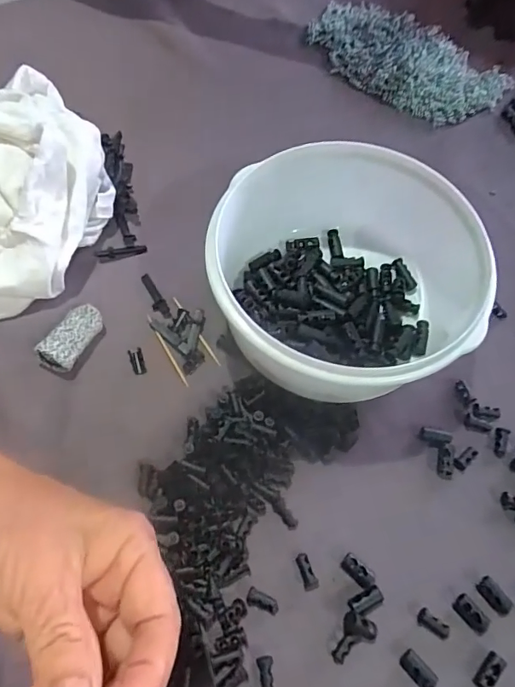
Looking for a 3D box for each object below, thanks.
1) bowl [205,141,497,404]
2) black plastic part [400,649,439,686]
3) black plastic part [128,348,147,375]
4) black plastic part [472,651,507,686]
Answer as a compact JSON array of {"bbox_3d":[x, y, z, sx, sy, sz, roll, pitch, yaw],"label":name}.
[{"bbox_3d":[0.049,-0.038,0.307,0.148,0.074,0.156,0,65,-1],"label":"bowl"},{"bbox_3d":[0.084,0.170,0.252,0.010,0.005,0.020,-40,72,-17],"label":"black plastic part"},{"bbox_3d":[-0.079,0.012,0.321,0.008,0.004,0.018,-19,67,-9],"label":"black plastic part"},{"bbox_3d":[0.120,0.171,0.252,0.009,0.007,0.019,42,71,16],"label":"black plastic part"}]

